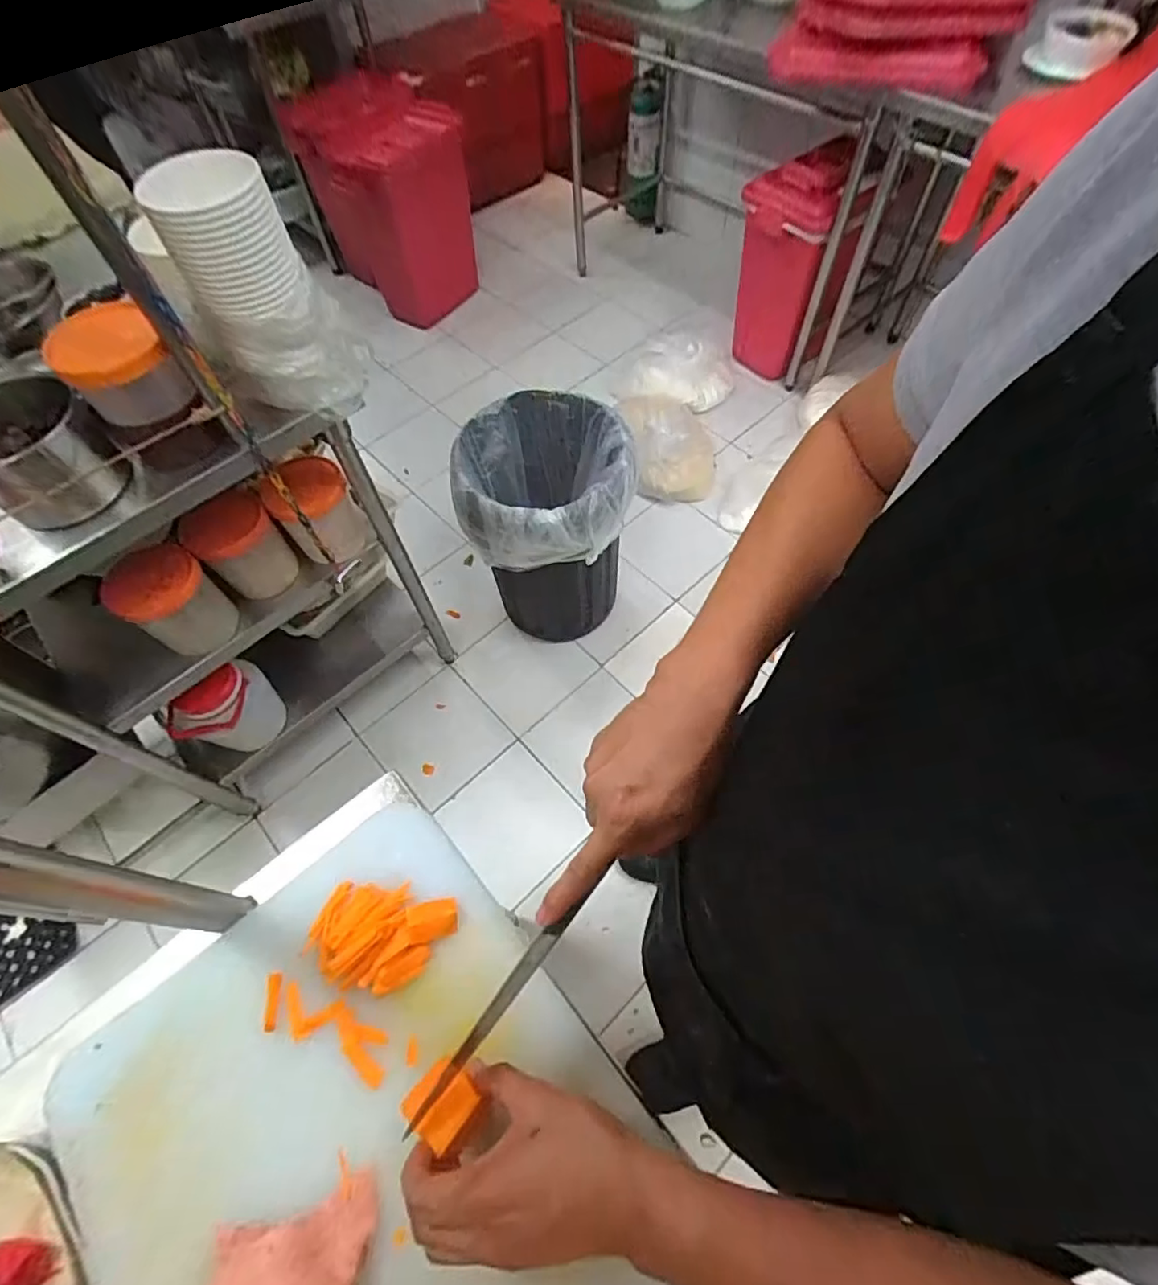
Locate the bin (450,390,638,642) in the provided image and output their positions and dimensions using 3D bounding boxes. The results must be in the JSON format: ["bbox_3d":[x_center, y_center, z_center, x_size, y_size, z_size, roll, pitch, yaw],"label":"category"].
[{"bbox_3d":[-0.072,-0.262,1.501,0.360,0.592,0.354,-3,60,0],"label":"bin"}]

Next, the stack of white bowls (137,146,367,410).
[{"bbox_3d":[-0.415,-0.467,0.793,0.156,0.284,0.139,-12,61,-5],"label":"stack of white bowls"}]

